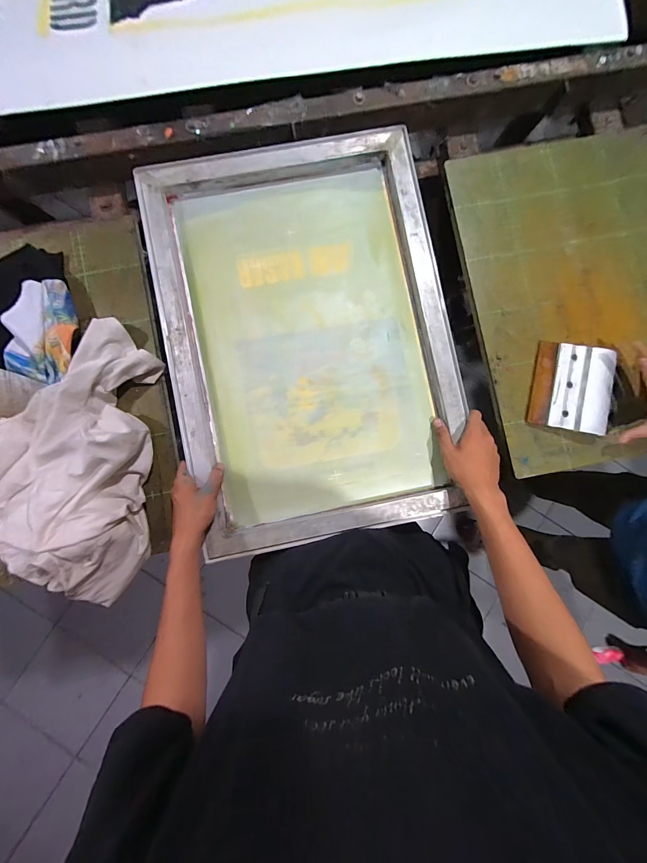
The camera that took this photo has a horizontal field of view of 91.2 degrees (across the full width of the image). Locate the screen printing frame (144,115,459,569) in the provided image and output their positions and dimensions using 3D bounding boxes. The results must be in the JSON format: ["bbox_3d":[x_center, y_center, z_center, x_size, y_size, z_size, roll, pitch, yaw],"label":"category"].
[{"bbox_3d":[-0.023,-0.157,0.542,0.464,0.048,0.654,-11,86,-2],"label":"screen printing frame"}]

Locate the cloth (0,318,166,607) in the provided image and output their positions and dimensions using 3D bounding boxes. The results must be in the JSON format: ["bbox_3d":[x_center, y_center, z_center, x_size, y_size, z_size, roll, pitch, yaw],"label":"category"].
[{"bbox_3d":[-0.406,0.039,0.492,0.241,0.084,0.446,3,86,-1],"label":"cloth"}]

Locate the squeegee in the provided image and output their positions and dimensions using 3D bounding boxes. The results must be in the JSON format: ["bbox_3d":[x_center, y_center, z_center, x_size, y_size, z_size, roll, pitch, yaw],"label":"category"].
[{"bbox_3d":[0.429,-0.077,0.550,0.119,0.031,0.145,11,86,-1],"label":"squeegee"}]

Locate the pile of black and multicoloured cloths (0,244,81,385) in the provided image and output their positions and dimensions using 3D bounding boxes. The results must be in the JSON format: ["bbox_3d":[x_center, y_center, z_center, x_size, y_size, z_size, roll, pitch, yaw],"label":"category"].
[{"bbox_3d":[-0.526,-0.216,0.532,0.268,0.042,0.212,19,86,0],"label":"pile of black and multicoloured cloths"}]

